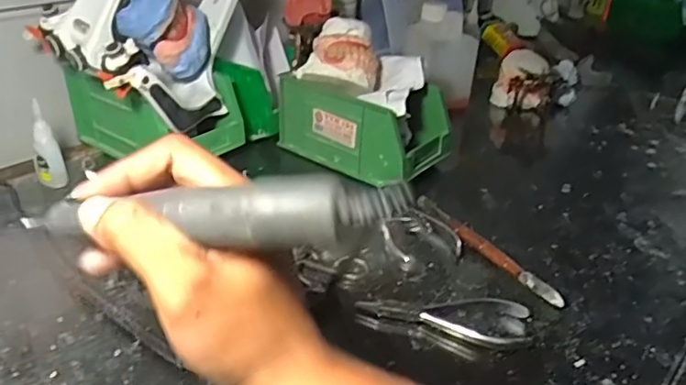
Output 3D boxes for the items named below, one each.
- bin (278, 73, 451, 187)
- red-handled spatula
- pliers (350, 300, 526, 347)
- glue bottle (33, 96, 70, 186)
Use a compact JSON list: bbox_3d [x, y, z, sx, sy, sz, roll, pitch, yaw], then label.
[{"bbox_3d":[0.025,-0.078,0.647,0.169,0.077,0.099,25,36,31],"label":"bin"},{"bbox_3d":[0.122,0.045,0.521,0.014,0.013,0.175,-16,36,-30],"label":"red-handled spatula"},{"bbox_3d":[0.074,0.090,0.444,0.123,0.009,0.052,8,31,7],"label":"pliers"},{"bbox_3d":[-0.282,-0.043,0.565,0.025,0.079,0.021,-13,35,-26],"label":"glue bottle"}]

